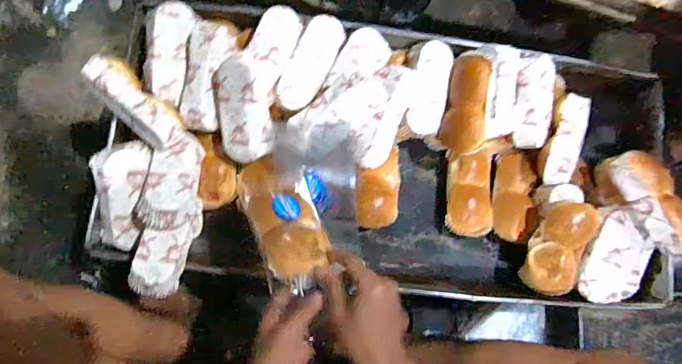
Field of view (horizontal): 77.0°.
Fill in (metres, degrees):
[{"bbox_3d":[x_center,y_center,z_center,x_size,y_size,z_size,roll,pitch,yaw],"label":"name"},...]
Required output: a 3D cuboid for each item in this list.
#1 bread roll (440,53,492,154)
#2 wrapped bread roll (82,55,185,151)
[{"bbox_3d":[0.179,-0.113,0.611,0.049,0.041,0.139,6,94,-5],"label":"bread roll"},{"bbox_3d":[-0.262,-0.100,0.550,0.140,0.044,0.053,44,80,1],"label":"wrapped bread roll"}]

